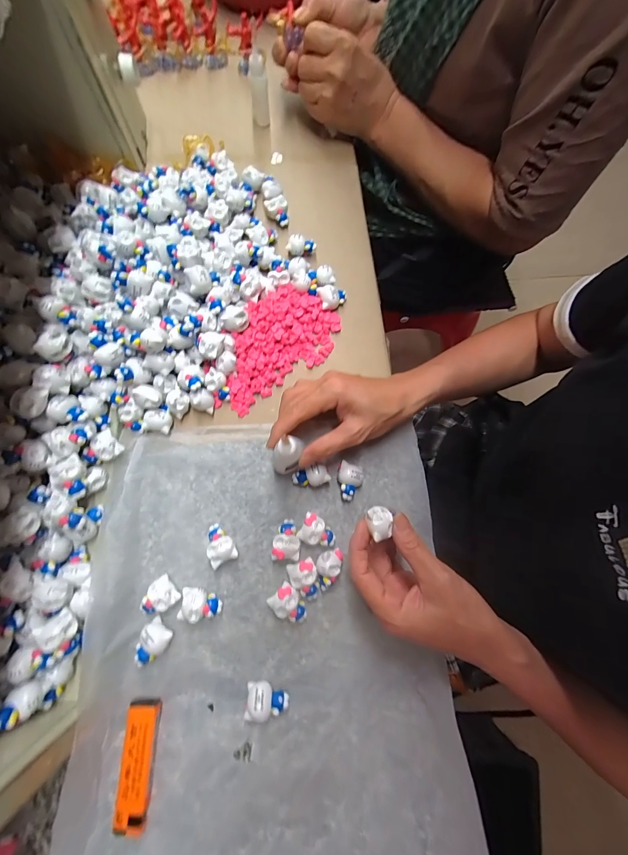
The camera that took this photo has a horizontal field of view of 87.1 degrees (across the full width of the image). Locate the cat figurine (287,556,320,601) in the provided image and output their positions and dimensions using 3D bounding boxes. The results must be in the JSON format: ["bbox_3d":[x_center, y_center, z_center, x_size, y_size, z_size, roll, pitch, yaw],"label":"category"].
[{"bbox_3d":[-0.007,0.138,0.300,0.025,0.019,0.034,-22,76,-7],"label":"cat figurine"}]

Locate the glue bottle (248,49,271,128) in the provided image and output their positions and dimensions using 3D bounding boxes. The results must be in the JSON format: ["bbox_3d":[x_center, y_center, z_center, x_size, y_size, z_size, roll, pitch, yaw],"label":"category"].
[{"bbox_3d":[-0.070,-0.430,0.419,0.022,0.066,0.023,-8,76,-5],"label":"glue bottle"}]

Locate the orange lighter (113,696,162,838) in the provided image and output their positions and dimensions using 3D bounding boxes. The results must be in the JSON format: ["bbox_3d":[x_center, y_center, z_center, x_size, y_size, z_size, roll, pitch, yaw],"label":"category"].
[{"bbox_3d":[-0.136,0.262,0.257,0.023,0.014,0.079,1,74,-1],"label":"orange lighter"}]

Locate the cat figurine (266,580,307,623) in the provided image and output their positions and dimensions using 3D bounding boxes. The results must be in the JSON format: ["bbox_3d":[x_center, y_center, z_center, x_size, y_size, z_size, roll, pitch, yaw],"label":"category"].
[{"bbox_3d":[-0.021,0.158,0.294,0.034,0.020,0.025,43,78,10],"label":"cat figurine"}]

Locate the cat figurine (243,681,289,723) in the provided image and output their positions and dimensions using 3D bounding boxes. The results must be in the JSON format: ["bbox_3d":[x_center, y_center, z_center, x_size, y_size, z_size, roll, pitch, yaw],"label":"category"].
[{"bbox_3d":[-0.039,0.226,0.272,0.035,0.016,0.023,5,74,0],"label":"cat figurine"}]

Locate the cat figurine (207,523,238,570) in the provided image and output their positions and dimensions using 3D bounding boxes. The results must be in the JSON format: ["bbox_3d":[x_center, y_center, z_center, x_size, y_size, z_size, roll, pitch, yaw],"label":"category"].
[{"bbox_3d":[-0.087,0.107,0.305,0.024,0.019,0.035,-26,77,-8],"label":"cat figurine"}]

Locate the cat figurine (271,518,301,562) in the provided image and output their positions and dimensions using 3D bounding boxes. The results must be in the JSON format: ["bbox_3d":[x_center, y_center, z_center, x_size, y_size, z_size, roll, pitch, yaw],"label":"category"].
[{"bbox_3d":[-0.025,0.104,0.308,0.024,0.019,0.034,3,74,-1],"label":"cat figurine"}]

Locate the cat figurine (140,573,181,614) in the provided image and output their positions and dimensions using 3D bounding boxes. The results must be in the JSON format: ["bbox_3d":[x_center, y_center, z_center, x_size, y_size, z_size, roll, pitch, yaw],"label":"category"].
[{"bbox_3d":[-0.136,0.149,0.291,0.031,0.016,0.026,-38,79,-11],"label":"cat figurine"}]

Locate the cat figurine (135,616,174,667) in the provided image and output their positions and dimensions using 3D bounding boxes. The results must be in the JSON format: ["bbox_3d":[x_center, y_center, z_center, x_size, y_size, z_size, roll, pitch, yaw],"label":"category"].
[{"bbox_3d":[-0.139,0.183,0.279,0.024,0.017,0.033,37,77,8],"label":"cat figurine"}]

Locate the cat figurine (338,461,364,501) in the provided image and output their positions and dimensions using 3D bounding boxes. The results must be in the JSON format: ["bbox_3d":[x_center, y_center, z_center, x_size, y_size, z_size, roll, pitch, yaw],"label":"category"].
[{"bbox_3d":[0.035,0.052,0.324,0.023,0.020,0.037,14,74,2],"label":"cat figurine"}]

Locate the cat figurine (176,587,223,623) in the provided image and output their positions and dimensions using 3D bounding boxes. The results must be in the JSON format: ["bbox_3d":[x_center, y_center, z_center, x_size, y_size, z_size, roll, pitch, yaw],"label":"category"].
[{"bbox_3d":[-0.099,0.156,0.291,0.034,0.019,0.026,8,74,1],"label":"cat figurine"}]

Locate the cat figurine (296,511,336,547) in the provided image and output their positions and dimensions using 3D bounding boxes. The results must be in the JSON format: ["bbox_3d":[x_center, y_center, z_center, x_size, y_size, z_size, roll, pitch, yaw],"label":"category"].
[{"bbox_3d":[0.004,0.098,0.311,0.033,0.020,0.026,25,75,5],"label":"cat figurine"}]

